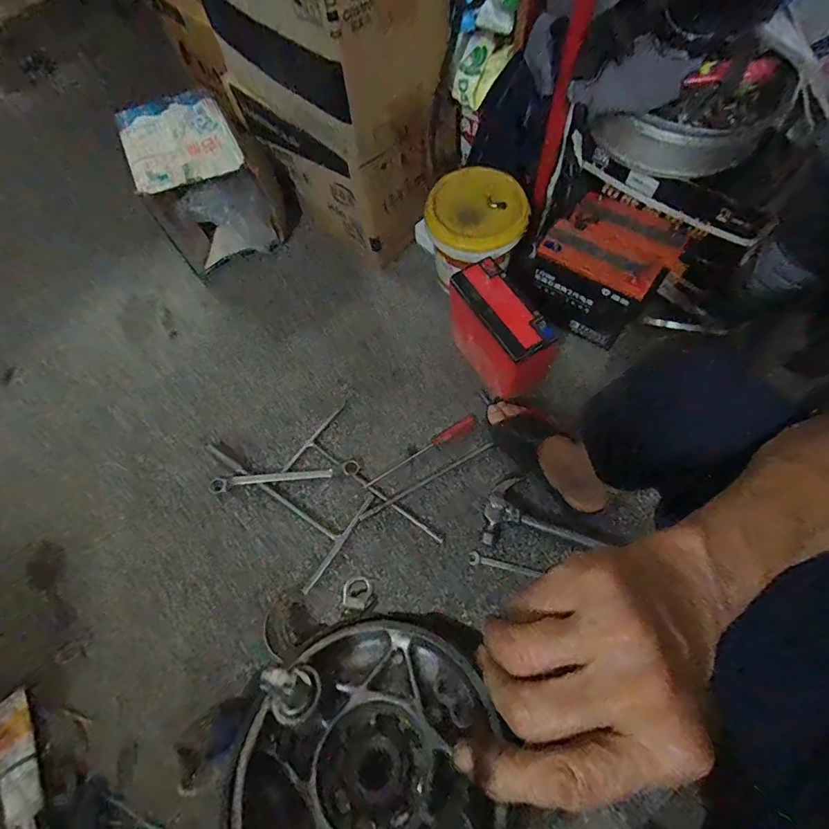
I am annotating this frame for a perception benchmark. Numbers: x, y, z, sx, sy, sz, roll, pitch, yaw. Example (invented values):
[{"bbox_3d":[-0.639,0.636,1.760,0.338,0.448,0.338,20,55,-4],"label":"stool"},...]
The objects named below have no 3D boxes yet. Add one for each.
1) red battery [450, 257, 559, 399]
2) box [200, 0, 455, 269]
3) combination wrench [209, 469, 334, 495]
[{"bbox_3d":[0.134,-0.136,0.749,0.070,0.183,0.176,-28,68,-8],"label":"red battery"},{"bbox_3d":[-0.138,-0.601,0.777,0.275,0.434,0.417,-37,69,-12],"label":"box"},{"bbox_3d":[-0.246,0.114,0.750,0.210,0.006,0.027,-5,66,1],"label":"combination wrench"}]

